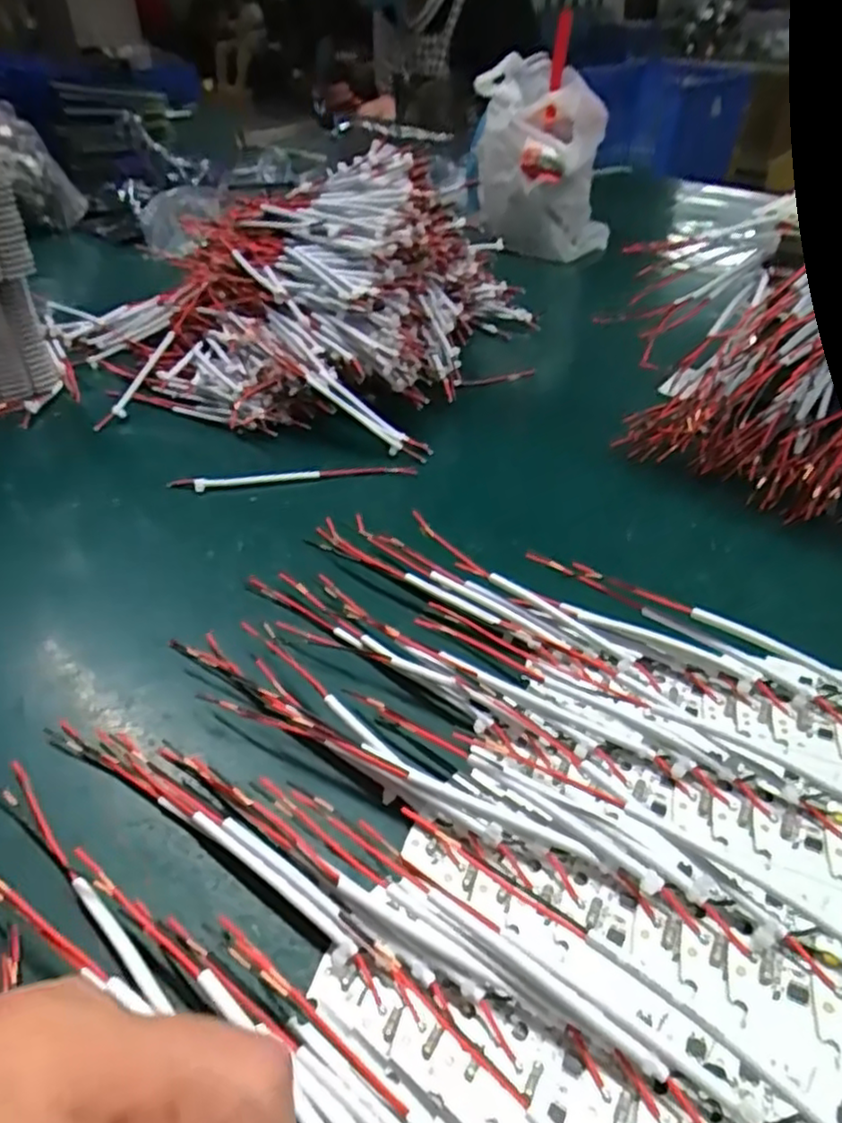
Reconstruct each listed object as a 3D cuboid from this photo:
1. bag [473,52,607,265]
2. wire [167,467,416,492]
[{"bbox_3d":[0.137,-0.440,0.780,0.157,0.173,0.148,7,42,7],"label":"bag"},{"bbox_3d":[-0.079,-0.053,0.434,0.151,0.006,0.012,-7,39,-9],"label":"wire"}]

